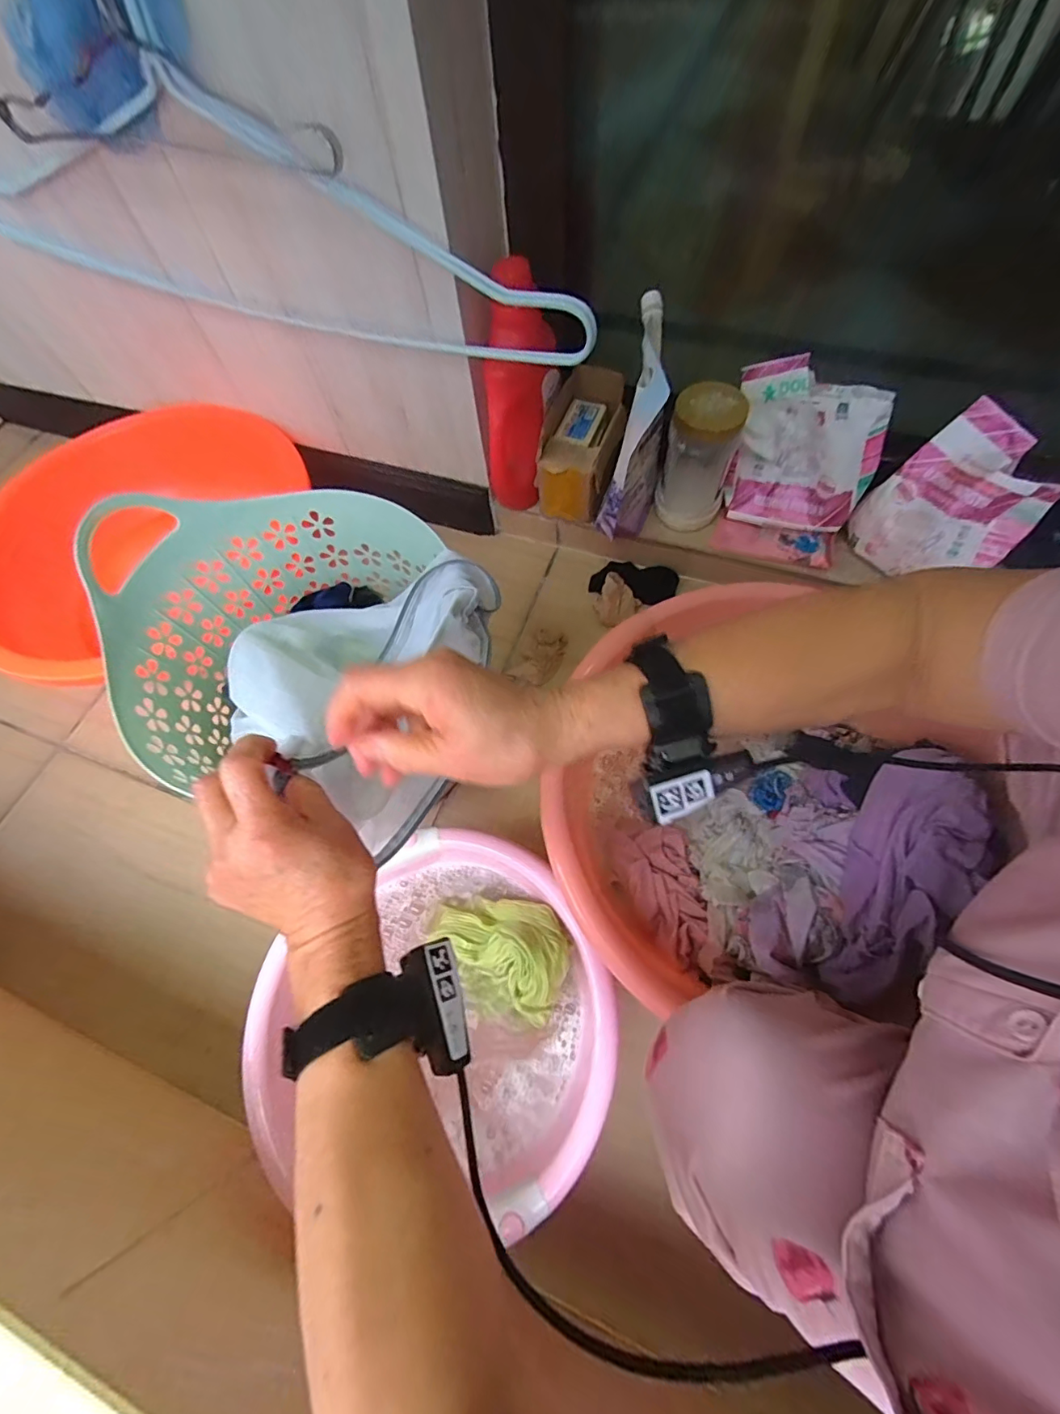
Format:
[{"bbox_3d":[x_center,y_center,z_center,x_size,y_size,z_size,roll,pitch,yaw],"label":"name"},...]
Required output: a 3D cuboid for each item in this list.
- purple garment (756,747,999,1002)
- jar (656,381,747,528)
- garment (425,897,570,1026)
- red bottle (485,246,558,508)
[{"bbox_3d":[0.339,0.166,0.491,0.172,0.115,0.263,28,70,15],"label":"purple garment"},{"bbox_3d":[0.237,-0.351,0.722,0.089,0.165,0.080,11,67,9],"label":"jar"},{"bbox_3d":[-0.035,0.248,0.509,0.155,0.068,0.110,8,66,7],"label":"garment"},{"bbox_3d":[-0.014,-0.393,0.677,0.095,0.290,0.085,-10,65,-1],"label":"red bottle"}]

